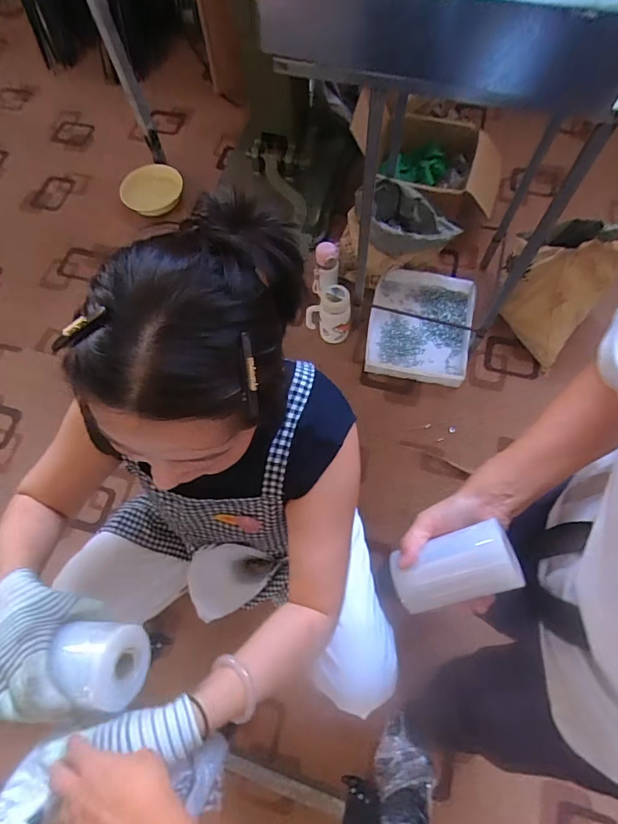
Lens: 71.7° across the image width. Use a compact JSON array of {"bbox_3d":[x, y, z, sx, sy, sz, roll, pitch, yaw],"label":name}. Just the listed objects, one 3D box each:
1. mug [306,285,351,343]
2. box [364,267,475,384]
[{"bbox_3d":[0.067,-0.311,1.431,0.140,0.214,0.080,-15,69,-3],"label":"mug"},{"bbox_3d":[0.372,-0.287,1.444,0.331,0.093,0.376,11,70,6],"label":"box"}]

